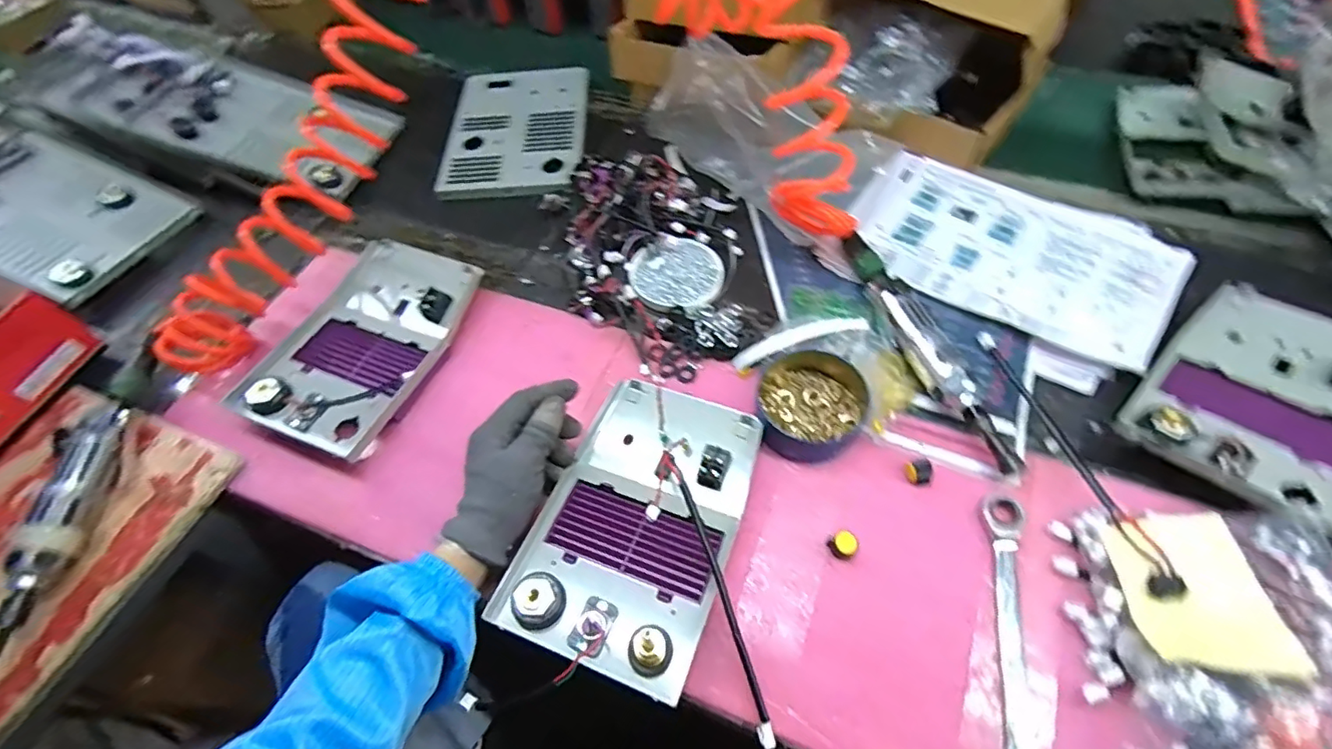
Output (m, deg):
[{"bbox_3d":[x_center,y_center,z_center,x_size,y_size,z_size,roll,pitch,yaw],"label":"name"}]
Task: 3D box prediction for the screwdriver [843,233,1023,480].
[{"bbox_3d":[0.236,-0.033,0.540,0.033,0.036,0.281,-14,56,-6],"label":"screwdriver"}]

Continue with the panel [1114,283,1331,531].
[{"bbox_3d":[0.505,0.019,0.485,0.226,0.041,0.147,-38,61,-21],"label":"panel"}]

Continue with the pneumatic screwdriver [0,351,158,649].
[{"bbox_3d":[-0.510,0.118,0.487,0.048,0.046,0.335,-5,55,0],"label":"pneumatic screwdriver"}]

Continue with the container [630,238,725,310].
[{"bbox_3d":[0.011,-0.106,0.618,0.098,0.015,0.088,-4,55,1],"label":"container"}]

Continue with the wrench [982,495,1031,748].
[{"bbox_3d":[0.249,0.189,0.410,0.033,0.007,0.213,10,57,10],"label":"wrench"}]

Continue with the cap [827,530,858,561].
[{"bbox_3d":[0.138,0.131,0.444,0.018,0.012,0.019,-2,55,2],"label":"cap"}]

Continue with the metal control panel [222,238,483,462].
[{"bbox_3d":[-0.297,-0.036,0.576,0.157,0.036,0.227,18,58,15],"label":"metal control panel"}]

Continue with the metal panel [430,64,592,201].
[{"bbox_3d":[-0.203,-0.338,0.791,0.181,0.015,0.275,-4,55,1],"label":"metal panel"}]

